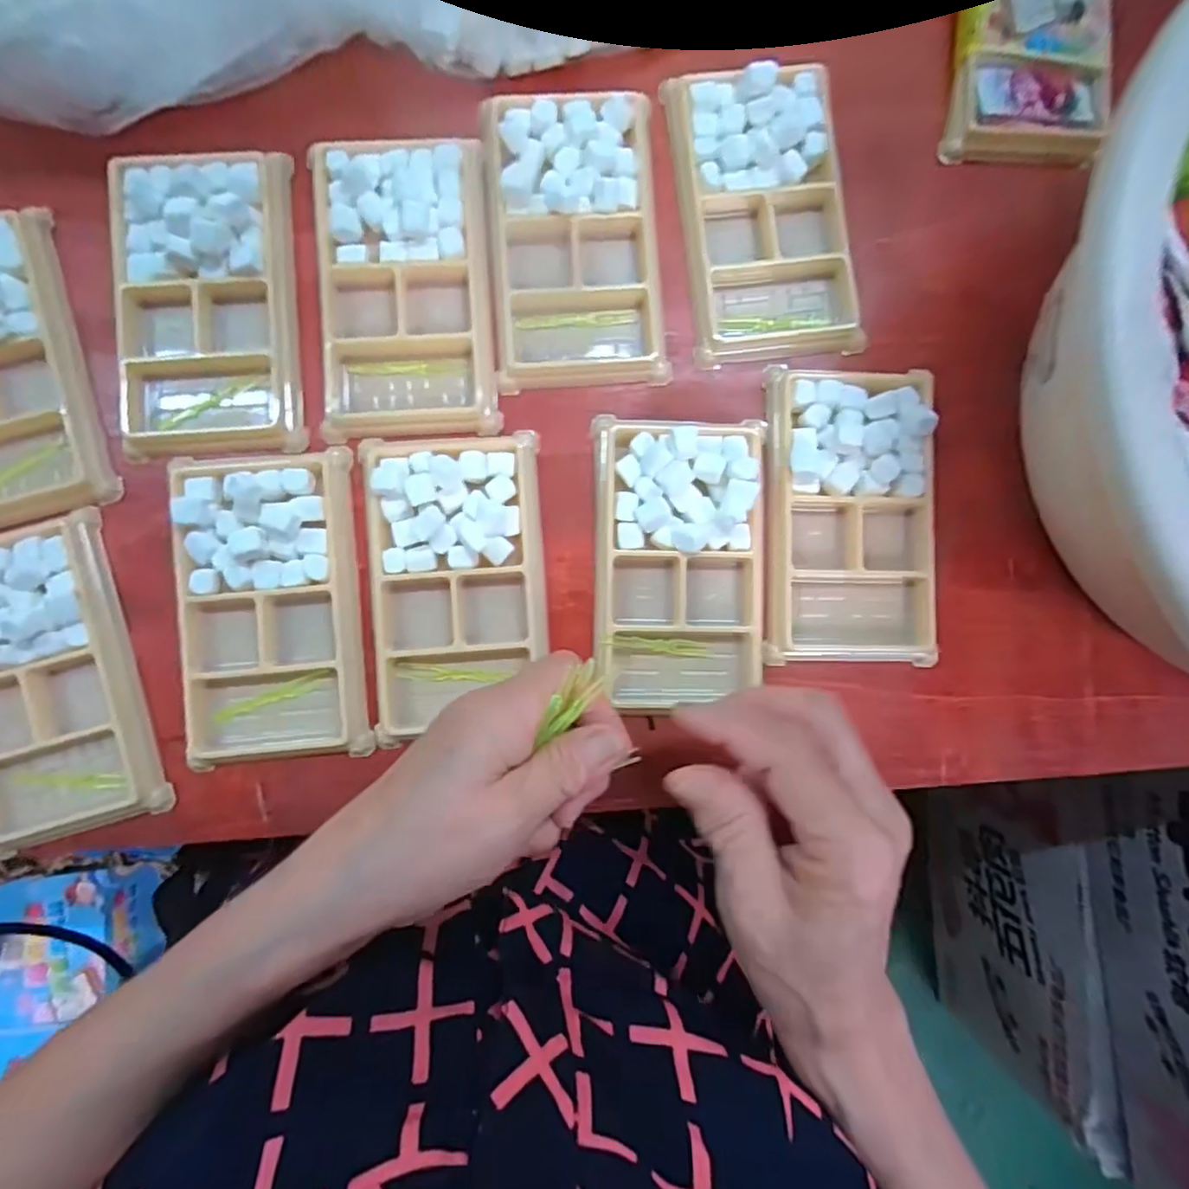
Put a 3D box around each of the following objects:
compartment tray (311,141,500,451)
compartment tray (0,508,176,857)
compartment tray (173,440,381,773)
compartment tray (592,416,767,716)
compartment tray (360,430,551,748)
[{"bbox_3d":[-0.085,-0.138,0.288,0.076,0.012,0.129,-3,88,-2],"label":"compartment tray"},{"bbox_3d":[-0.241,0.039,0.277,0.072,0.013,0.134,-15,89,-2],"label":"compartment tray"},{"bbox_3d":[-0.142,0.005,0.281,0.076,0.015,0.135,-3,88,-2],"label":"compartment tray"},{"bbox_3d":[0.040,-0.013,0.292,0.078,0.020,0.129,0,88,-2],"label":"compartment tray"},{"bbox_3d":[-0.061,-0.005,0.287,0.077,0.015,0.133,-4,88,-2],"label":"compartment tray"}]

